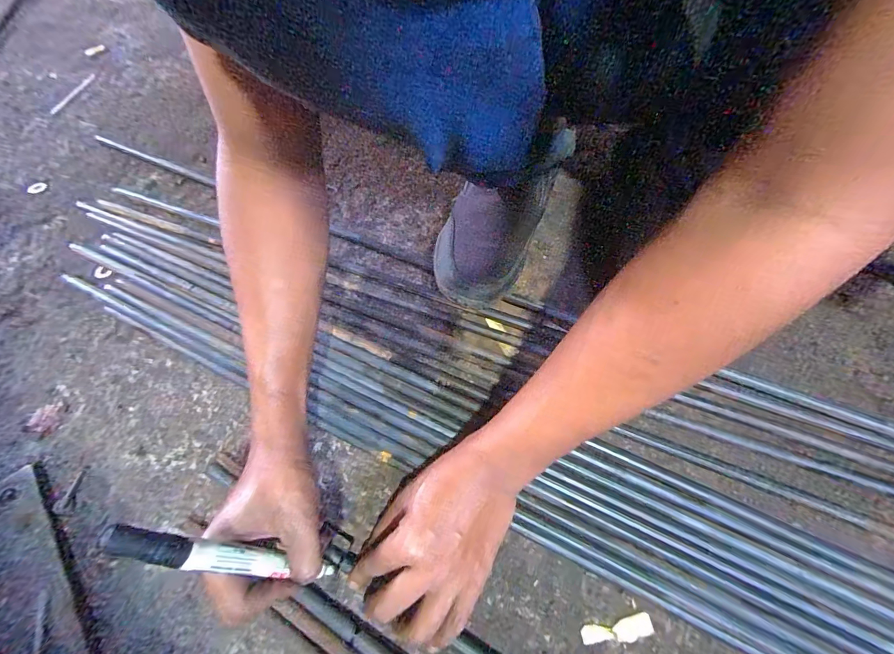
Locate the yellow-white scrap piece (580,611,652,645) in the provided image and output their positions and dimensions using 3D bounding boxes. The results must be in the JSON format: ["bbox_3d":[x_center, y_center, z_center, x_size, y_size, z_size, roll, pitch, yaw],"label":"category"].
[{"bbox_3d":[0.129,0.230,0.288,0.053,0.004,0.015,-11,62,-3],"label":"yellow-white scrap piece"}]

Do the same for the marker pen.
[{"bbox_3d":[-0.133,0.150,0.247,0.010,0.159,0.014,-4,56,39],"label":"marker pen"}]

